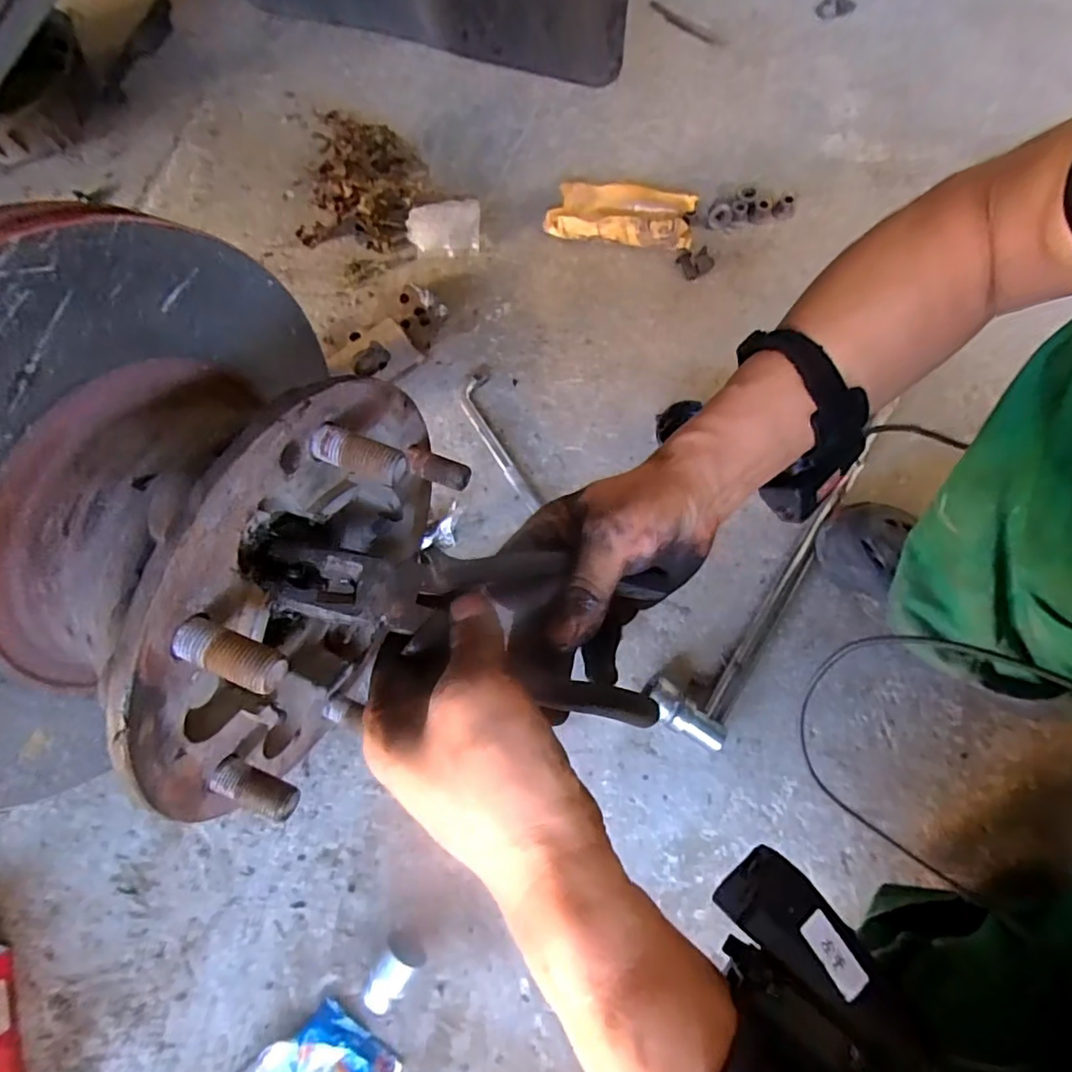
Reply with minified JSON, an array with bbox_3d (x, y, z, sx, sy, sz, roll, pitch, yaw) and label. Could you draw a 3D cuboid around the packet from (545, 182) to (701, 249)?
[{"bbox_3d":[0.108,-0.412,0.746,0.189,0.047,0.074,4,71,3],"label":"packet"}]

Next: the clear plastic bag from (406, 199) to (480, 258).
[{"bbox_3d":[-0.122,-0.405,0.755,0.092,0.040,0.065,0,71,2],"label":"clear plastic bag"}]

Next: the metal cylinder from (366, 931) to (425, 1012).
[{"bbox_3d":[-0.120,0.367,0.487,0.034,0.031,0.055,31,75,11],"label":"metal cylinder"}]

